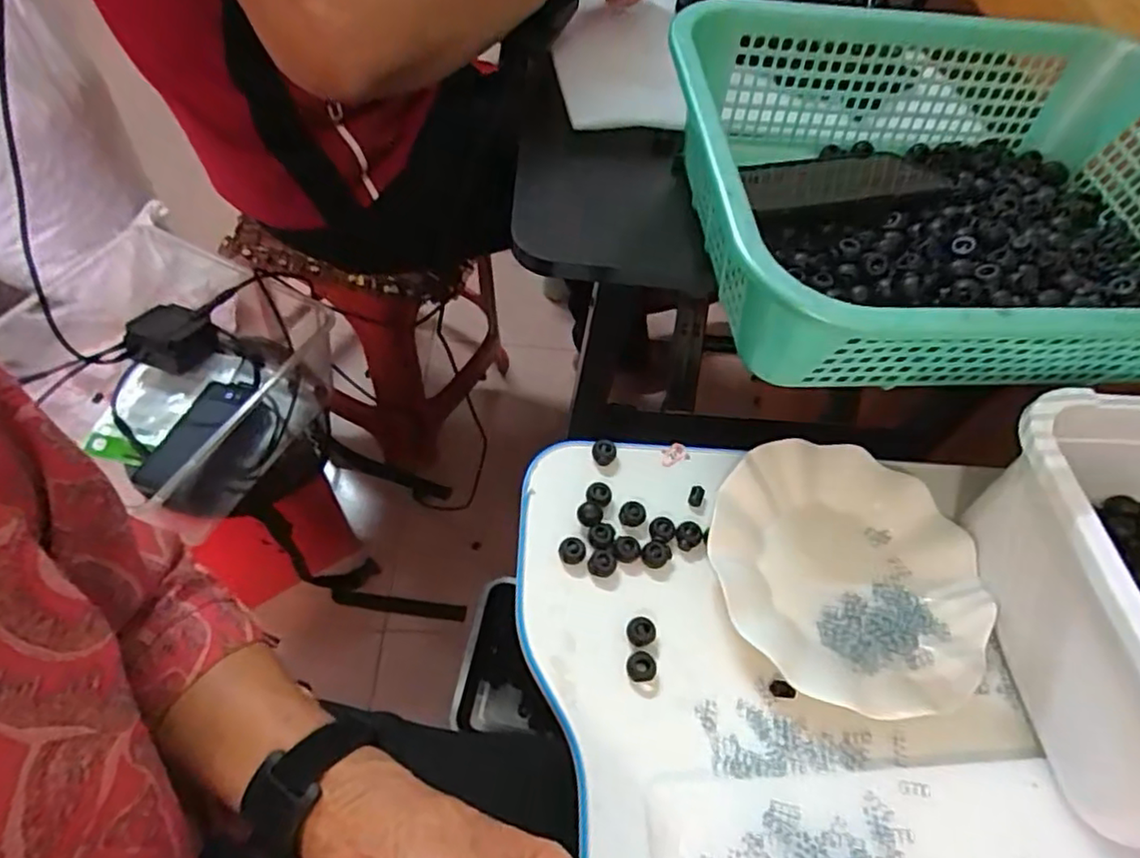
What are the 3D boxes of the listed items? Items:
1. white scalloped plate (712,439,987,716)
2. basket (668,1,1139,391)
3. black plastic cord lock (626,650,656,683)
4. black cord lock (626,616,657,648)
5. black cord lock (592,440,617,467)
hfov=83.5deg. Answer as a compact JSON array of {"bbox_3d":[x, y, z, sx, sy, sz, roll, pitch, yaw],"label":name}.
[{"bbox_3d":[0.184,0.090,0.424,0.174,0.032,0.179,3,57,-5],"label":"white scalloped plate"},{"bbox_3d":[0.262,-0.151,0.429,0.385,0.107,0.291,0,58,-6],"label":"basket"},{"bbox_3d":[0.044,0.145,0.389,0.018,0.007,0.017,-24,63,-20],"label":"black plastic cord lock"},{"bbox_3d":[0.045,0.128,0.401,0.018,0.012,0.018,3,57,-5],"label":"black cord lock"},{"bbox_3d":[0.025,0.017,0.465,0.018,0.013,0.015,10,57,0],"label":"black cord lock"}]

